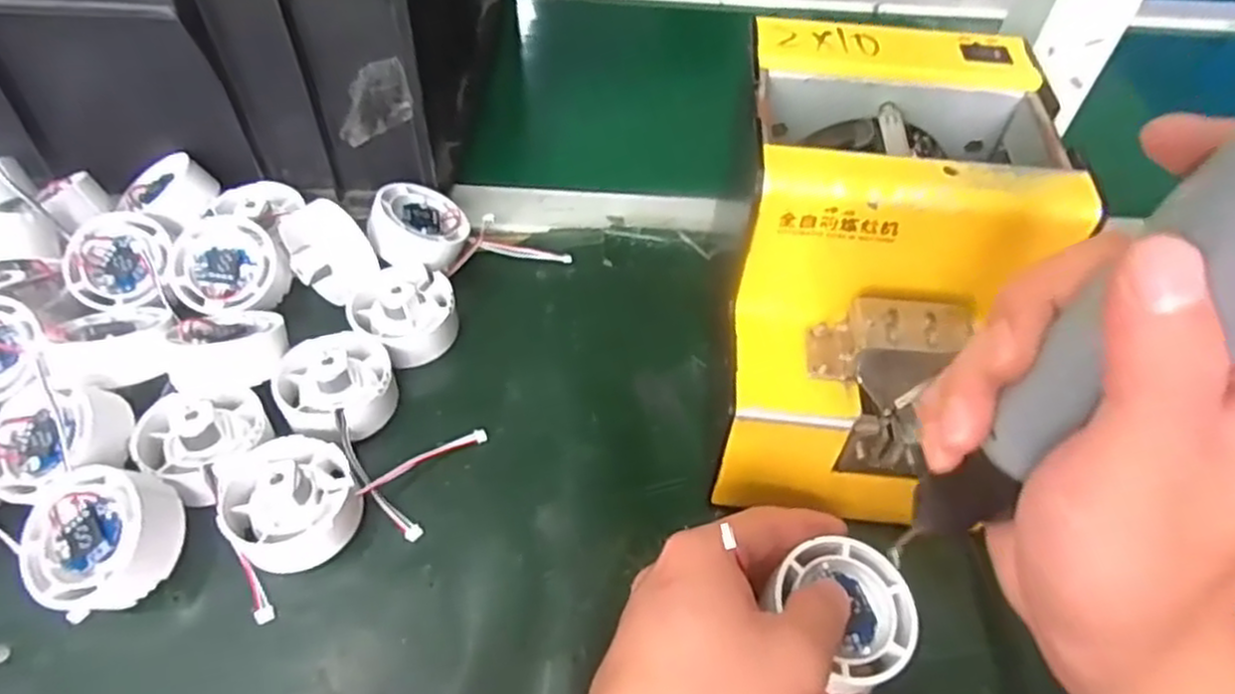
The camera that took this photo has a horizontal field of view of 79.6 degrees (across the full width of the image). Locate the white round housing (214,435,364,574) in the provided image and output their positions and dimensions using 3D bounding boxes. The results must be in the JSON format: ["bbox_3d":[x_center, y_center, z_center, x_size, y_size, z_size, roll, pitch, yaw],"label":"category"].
[{"bbox_3d":[-0.143,0.065,0.322,0.054,0.030,0.064,-22,54,-20],"label":"white round housing"}]

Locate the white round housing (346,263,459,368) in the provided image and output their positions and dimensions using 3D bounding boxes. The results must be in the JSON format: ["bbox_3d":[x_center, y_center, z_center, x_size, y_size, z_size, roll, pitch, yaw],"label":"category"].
[{"bbox_3d":[-0.115,-0.020,0.399,0.054,0.028,0.056,1,50,-2],"label":"white round housing"}]

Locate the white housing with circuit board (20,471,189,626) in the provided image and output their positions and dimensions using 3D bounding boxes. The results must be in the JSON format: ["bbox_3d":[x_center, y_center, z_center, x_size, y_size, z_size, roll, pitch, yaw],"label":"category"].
[{"bbox_3d":[-0.209,0.078,0.300,0.056,0.024,0.055,-4,70,10],"label":"white housing with circuit board"}]

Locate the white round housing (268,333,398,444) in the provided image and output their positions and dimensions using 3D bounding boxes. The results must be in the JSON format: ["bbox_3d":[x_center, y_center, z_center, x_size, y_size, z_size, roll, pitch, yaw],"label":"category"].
[{"bbox_3d":[-0.138,0.015,0.361,0.054,0.025,0.056,1,50,-2],"label":"white round housing"}]

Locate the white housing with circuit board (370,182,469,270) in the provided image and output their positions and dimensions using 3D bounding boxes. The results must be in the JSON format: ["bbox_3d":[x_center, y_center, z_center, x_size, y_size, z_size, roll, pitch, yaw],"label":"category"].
[{"bbox_3d":[-0.116,-0.070,0.434,0.054,0.022,0.054,24,36,-19],"label":"white housing with circuit board"}]

